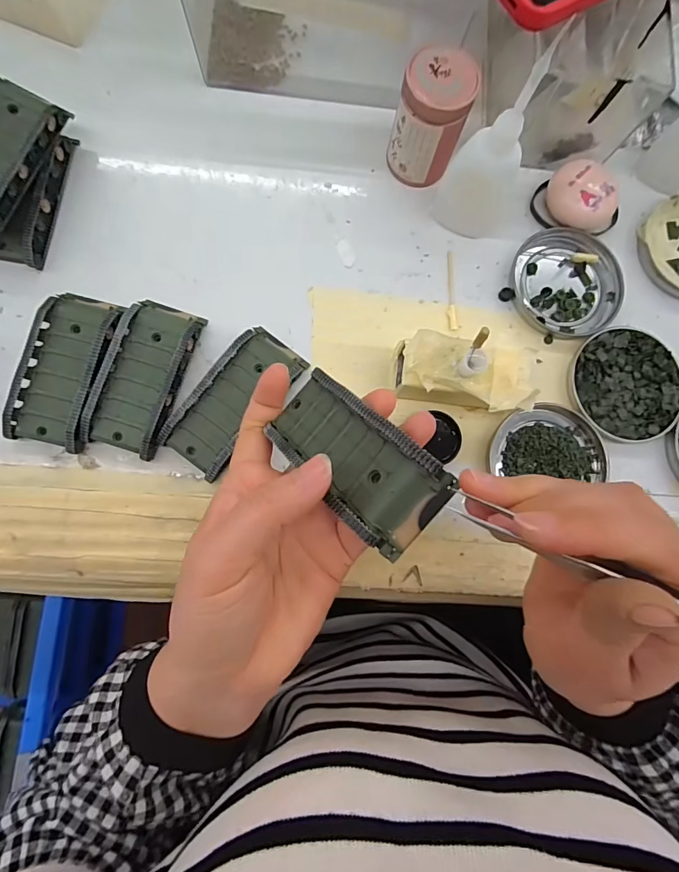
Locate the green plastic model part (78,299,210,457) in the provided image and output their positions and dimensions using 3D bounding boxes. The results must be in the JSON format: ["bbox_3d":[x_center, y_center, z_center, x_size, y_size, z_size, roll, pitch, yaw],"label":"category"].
[{"bbox_3d":[-0.123,-0.038,0.267,0.046,0.019,0.096,18,81,-2],"label":"green plastic model part"}]

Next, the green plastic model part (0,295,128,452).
[{"bbox_3d":[-0.169,-0.042,0.264,0.046,0.019,0.096,14,81,-3],"label":"green plastic model part"}]

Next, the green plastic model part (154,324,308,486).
[{"bbox_3d":[-0.066,-0.024,0.270,0.042,0.016,0.097,38,81,1],"label":"green plastic model part"}]

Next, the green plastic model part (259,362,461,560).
[{"bbox_3d":[0.004,0.007,0.194,0.041,0.019,0.094,-49,51,3],"label":"green plastic model part"}]

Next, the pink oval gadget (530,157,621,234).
[{"bbox_3d":[0.170,-0.165,0.301,0.047,0.025,0.055,-43,88,-9],"label":"pink oval gadget"}]

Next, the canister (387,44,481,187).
[{"bbox_3d":[0.059,-0.205,0.281,0.043,0.065,0.041,1,82,-5],"label":"canister"}]

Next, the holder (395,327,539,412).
[{"bbox_3d":[0.079,-0.037,0.268,0.091,0.044,0.044,7,82,-4],"label":"holder"}]

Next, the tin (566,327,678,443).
[{"bbox_3d":[0.197,-0.035,0.293,0.075,0.011,0.075,1,82,-5],"label":"tin"}]

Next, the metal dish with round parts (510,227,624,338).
[{"bbox_3d":[0.161,-0.109,0.301,0.076,0.009,0.075,1,82,-5],"label":"metal dish with round parts"}]

